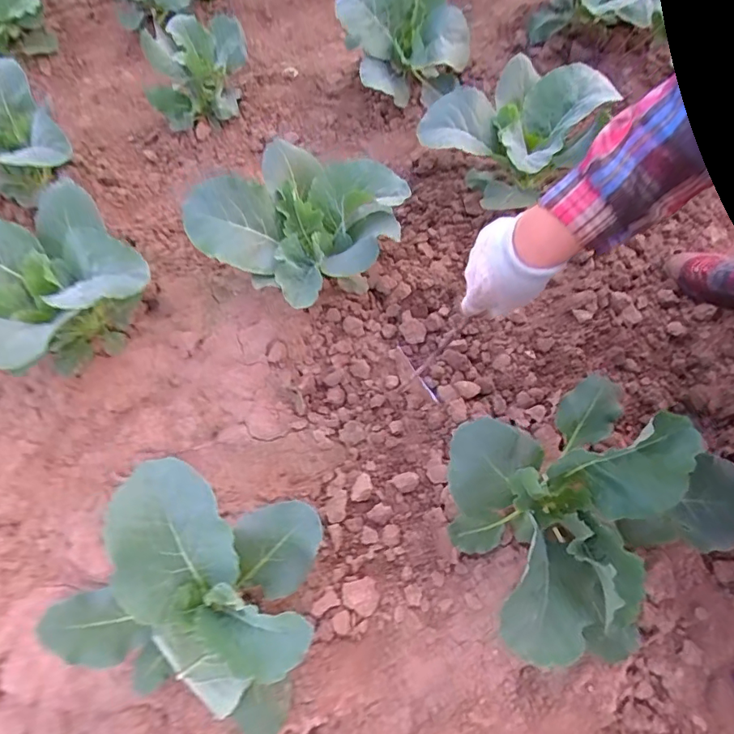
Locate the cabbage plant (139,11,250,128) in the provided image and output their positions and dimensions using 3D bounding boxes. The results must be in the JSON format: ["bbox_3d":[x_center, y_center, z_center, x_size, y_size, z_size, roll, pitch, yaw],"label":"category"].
[{"bbox_3d":[-0.358,-0.628,1.044,0.209,0.165,0.180,-17,59,-4],"label":"cabbage plant"}]

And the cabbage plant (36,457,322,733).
[{"bbox_3d":[-0.171,0.239,0.523,0.240,0.152,0.216,11,61,13],"label":"cabbage plant"}]

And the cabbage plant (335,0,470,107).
[{"bbox_3d":[0.079,-0.678,1.034,0.239,0.235,0.210,-22,61,-6],"label":"cabbage plant"}]

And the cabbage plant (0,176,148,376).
[{"bbox_3d":[-0.478,-0.104,0.755,0.282,0.197,0.256,31,67,22],"label":"cabbage plant"}]

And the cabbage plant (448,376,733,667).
[{"bbox_3d":[0.239,0.142,0.535,0.297,0.175,0.218,-28,62,-9],"label":"cabbage plant"}]

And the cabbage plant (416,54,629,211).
[{"bbox_3d":[0.258,-0.392,0.869,0.257,0.169,0.234,-41,63,-17],"label":"cabbage plant"}]

